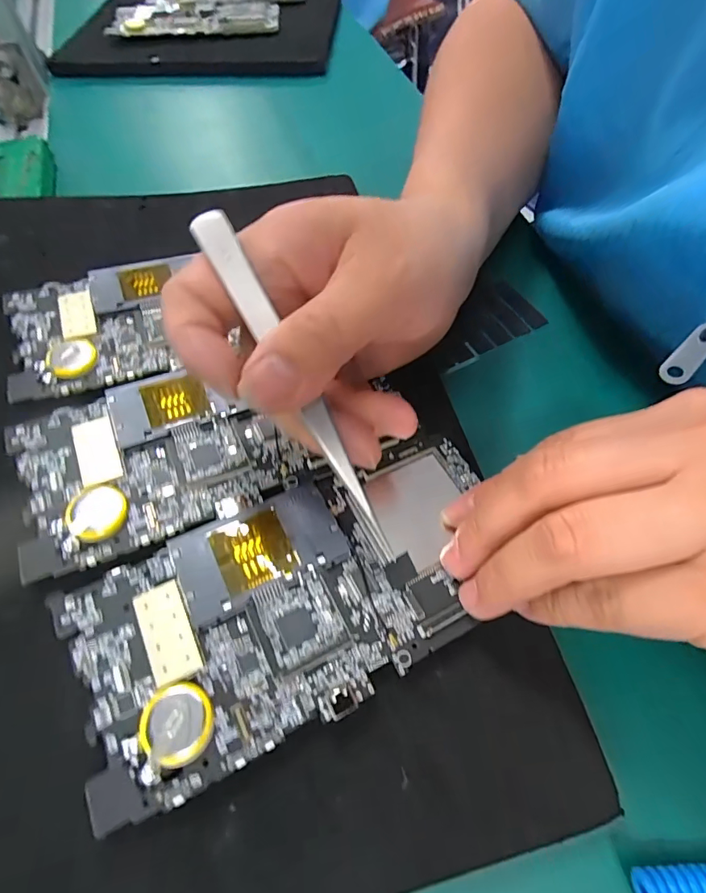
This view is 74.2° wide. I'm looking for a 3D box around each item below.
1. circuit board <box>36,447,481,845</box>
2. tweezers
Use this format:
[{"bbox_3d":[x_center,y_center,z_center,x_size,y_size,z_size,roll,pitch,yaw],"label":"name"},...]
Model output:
[{"bbox_3d":[-0.016,0.049,0.161,0.148,0.005,0.073,-23,61,-19],"label":"circuit board"},{"bbox_3d":[-0.018,-0.019,0.150,0.011,0.004,0.123,-28,91,-21],"label":"tweezers"}]

